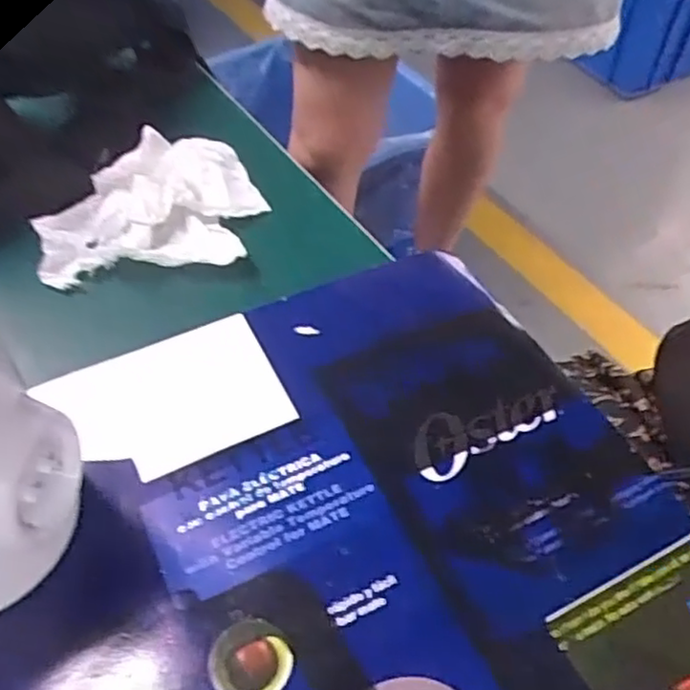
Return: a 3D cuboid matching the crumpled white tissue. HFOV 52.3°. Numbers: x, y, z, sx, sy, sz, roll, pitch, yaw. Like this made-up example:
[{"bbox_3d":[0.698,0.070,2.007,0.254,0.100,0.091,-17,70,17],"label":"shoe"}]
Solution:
[{"bbox_3d":[-0.089,-0.069,0.324,0.100,0.033,0.071,-10,53,-11],"label":"crumpled white tissue"}]

